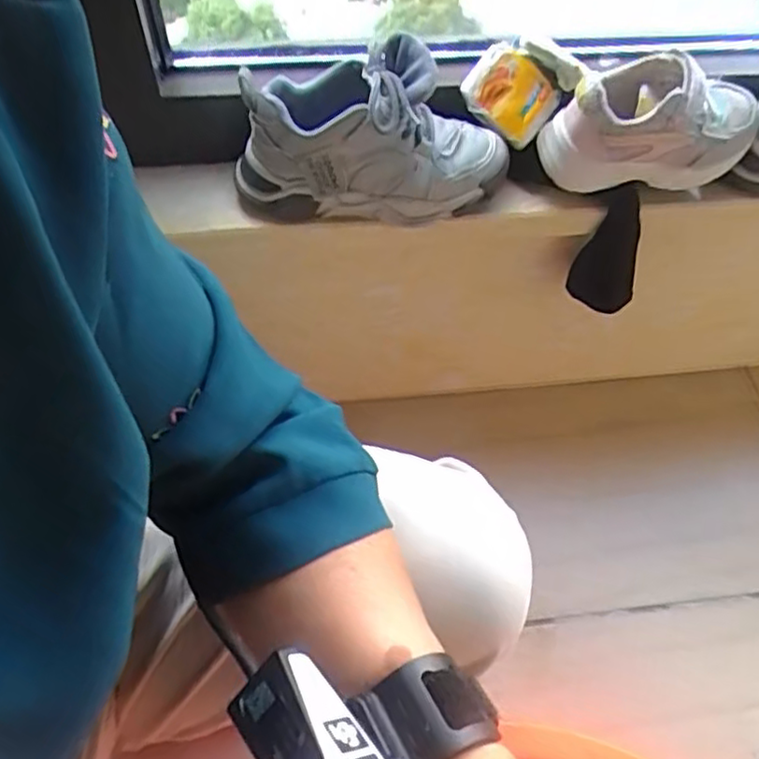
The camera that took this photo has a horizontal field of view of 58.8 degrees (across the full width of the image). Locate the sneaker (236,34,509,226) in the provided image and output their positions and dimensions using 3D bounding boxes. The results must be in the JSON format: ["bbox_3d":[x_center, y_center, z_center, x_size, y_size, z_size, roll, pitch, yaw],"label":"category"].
[{"bbox_3d":[-0.004,-0.195,0.532,0.210,0.103,0.100,6,58,2],"label":"sneaker"}]

